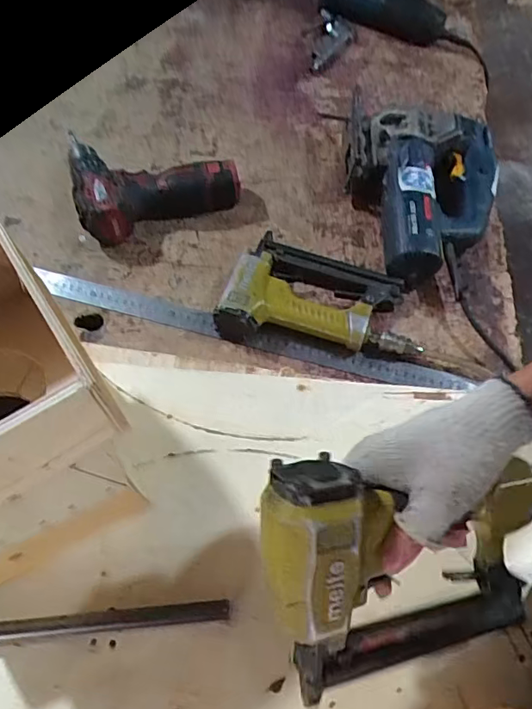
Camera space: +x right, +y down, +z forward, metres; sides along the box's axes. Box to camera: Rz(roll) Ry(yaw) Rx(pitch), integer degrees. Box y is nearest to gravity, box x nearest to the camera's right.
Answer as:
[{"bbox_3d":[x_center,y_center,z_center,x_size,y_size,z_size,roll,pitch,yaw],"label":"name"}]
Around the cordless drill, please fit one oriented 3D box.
[{"bbox_3d":[-0.153,-0.240,0.731,0.207,0.057,0.154,-17,62,-10],"label":"cordless drill"}]

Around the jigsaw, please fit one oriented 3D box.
[{"bbox_3d":[0.203,-0.201,0.694,0.193,0.094,0.232,3,63,1],"label":"jigsaw"}]

